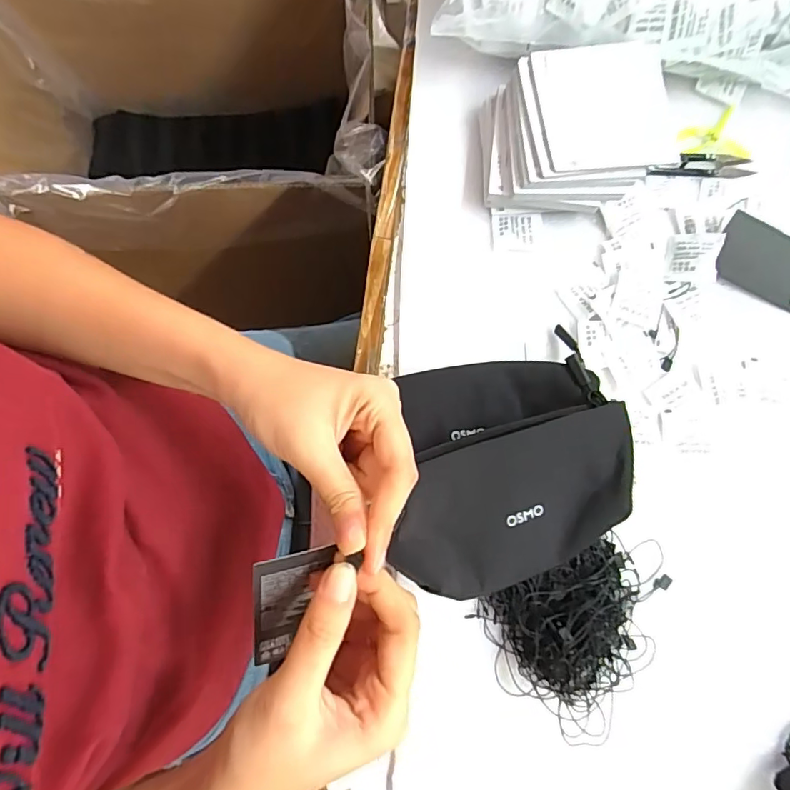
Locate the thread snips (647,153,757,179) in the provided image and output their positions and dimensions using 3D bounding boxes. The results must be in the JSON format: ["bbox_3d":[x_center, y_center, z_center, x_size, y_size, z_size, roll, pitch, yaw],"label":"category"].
[{"bbox_3d":[0.270,-0.204,0.447,0.098,0.006,0.026,-1,78,-1],"label":"thread snips"}]

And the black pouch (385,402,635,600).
[{"bbox_3d":[0.083,0.069,0.327,0.168,0.041,0.096,-16,79,-4],"label":"black pouch"}]

